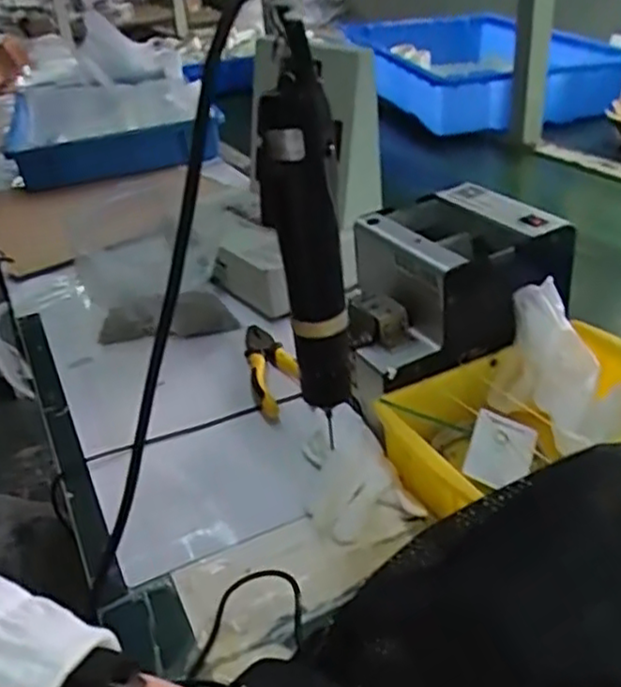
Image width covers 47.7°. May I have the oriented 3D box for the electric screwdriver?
[{"bbox_3d":[-0.002,-0.058,0.424,0.045,0.223,0.033,-5,31,-1],"label":"electric screwdriver"}]

